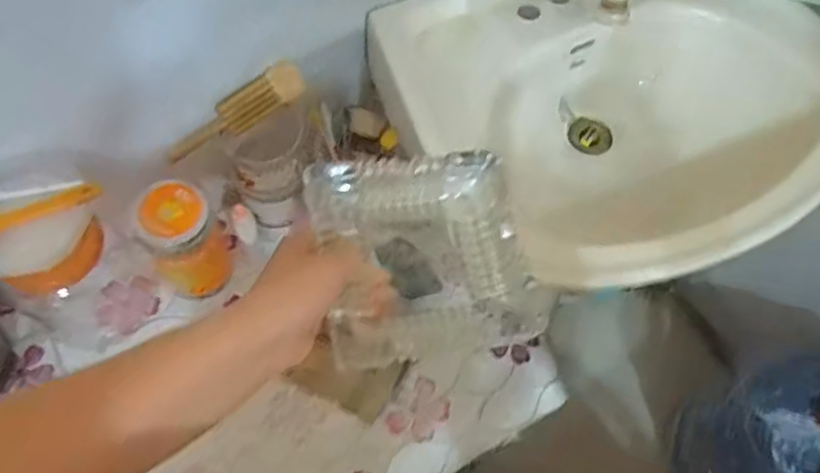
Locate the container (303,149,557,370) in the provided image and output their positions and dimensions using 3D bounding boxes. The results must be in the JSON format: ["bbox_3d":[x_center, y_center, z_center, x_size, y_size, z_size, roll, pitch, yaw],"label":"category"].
[{"bbox_3d":[0.011,0.010,0.478,0.157,0.039,0.154,-10,63,-10],"label":"container"}]

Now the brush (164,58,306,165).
[{"bbox_3d":[-0.219,-0.153,0.800,0.190,0.057,0.025,-35,69,-4],"label":"brush"}]

